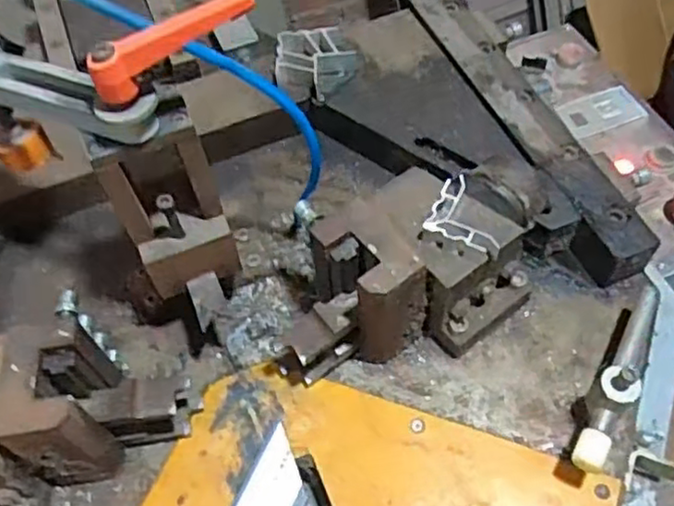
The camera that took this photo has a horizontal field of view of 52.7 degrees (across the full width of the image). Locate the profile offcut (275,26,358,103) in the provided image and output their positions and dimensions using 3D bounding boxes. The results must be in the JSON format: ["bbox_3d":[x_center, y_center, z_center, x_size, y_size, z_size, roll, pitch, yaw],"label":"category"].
[{"bbox_3d":[-0.021,-0.190,0.690,0.079,0.030,0.072,-7,58,-2],"label":"profile offcut"}]

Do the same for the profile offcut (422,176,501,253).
[{"bbox_3d":[0.103,-0.028,0.525,0.057,0.015,0.056,24,62,17],"label":"profile offcut"}]

